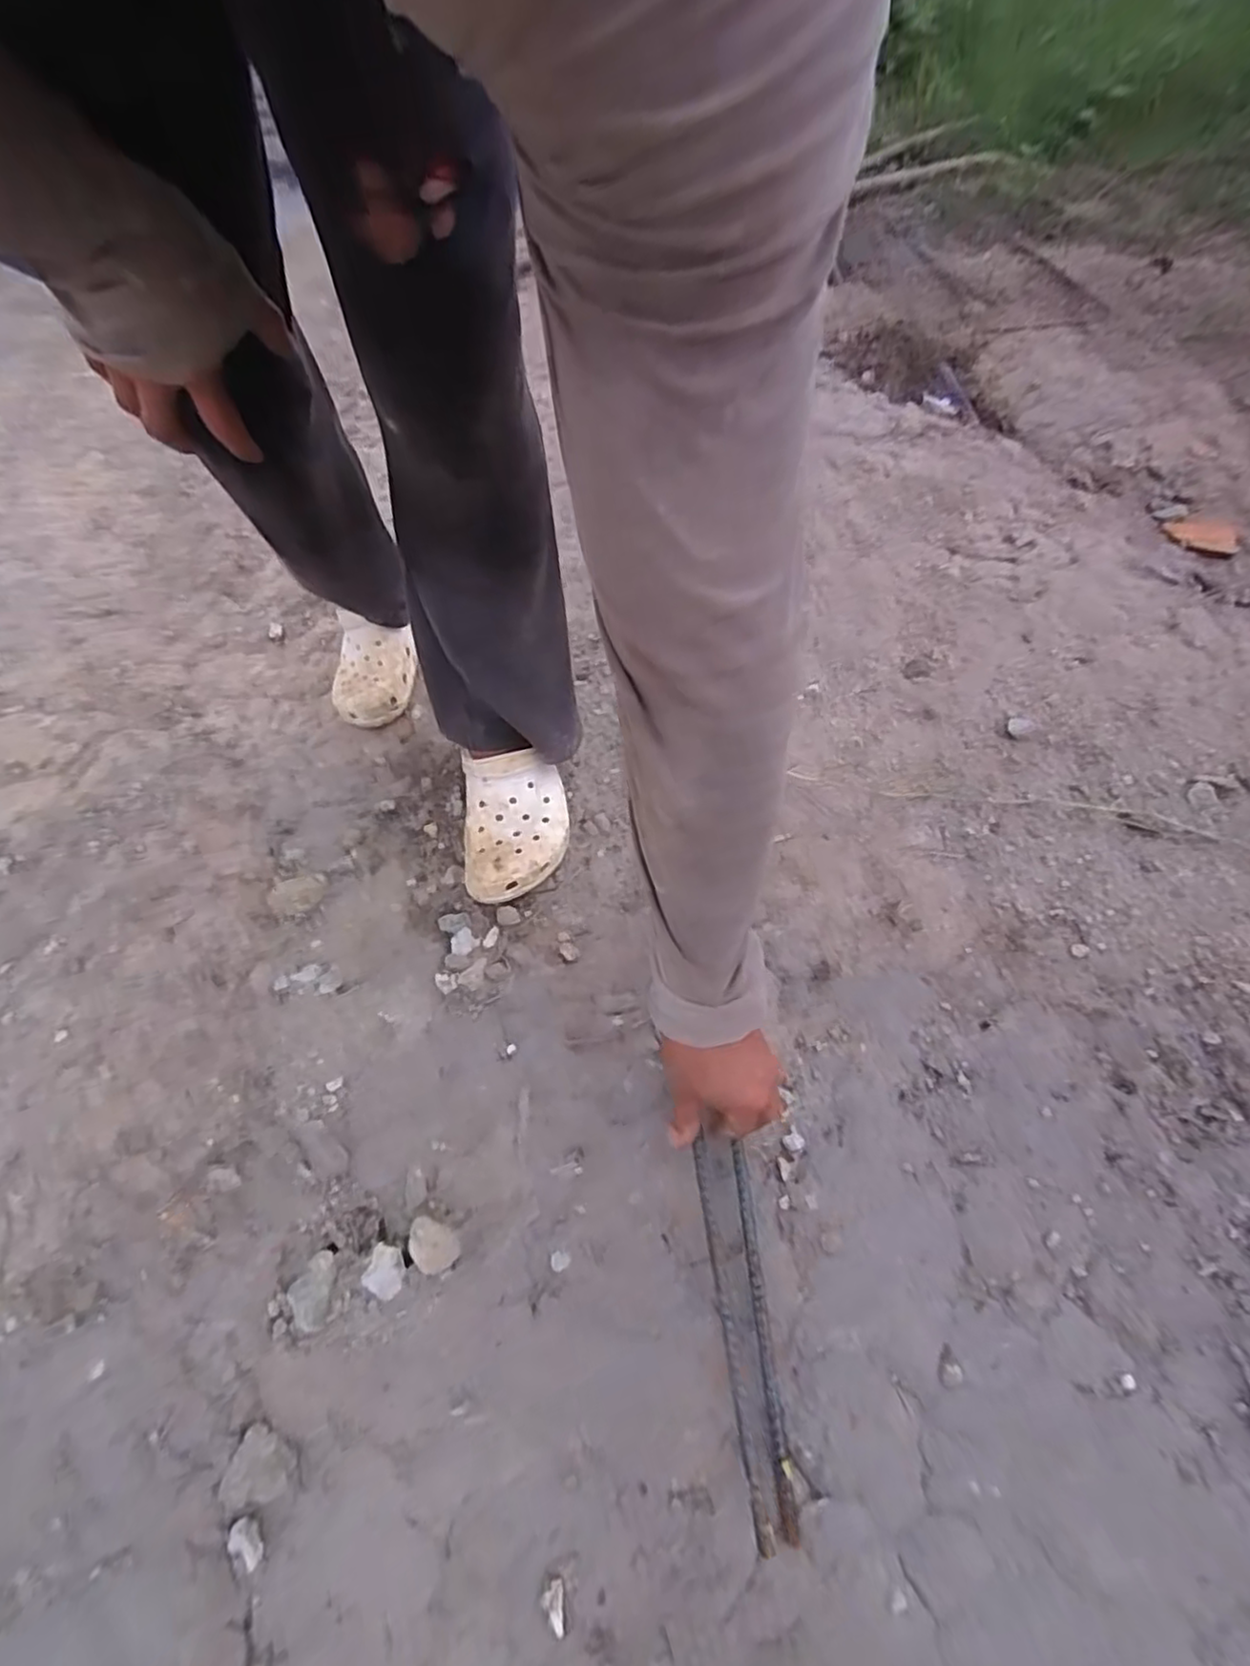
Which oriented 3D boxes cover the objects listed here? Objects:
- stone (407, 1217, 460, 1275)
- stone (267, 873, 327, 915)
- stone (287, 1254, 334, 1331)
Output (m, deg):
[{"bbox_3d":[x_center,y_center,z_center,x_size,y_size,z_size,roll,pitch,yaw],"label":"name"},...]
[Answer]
[{"bbox_3d":[-0.157,0.330,0.540,0.047,0.023,0.033,21,62,14],"label":"stone"},{"bbox_3d":[-0.361,0.067,0.747,0.060,0.027,0.034,-33,64,-17],"label":"stone"},{"bbox_3d":[-0.244,0.355,0.524,0.026,0.024,0.050,-2,59,1],"label":"stone"}]

